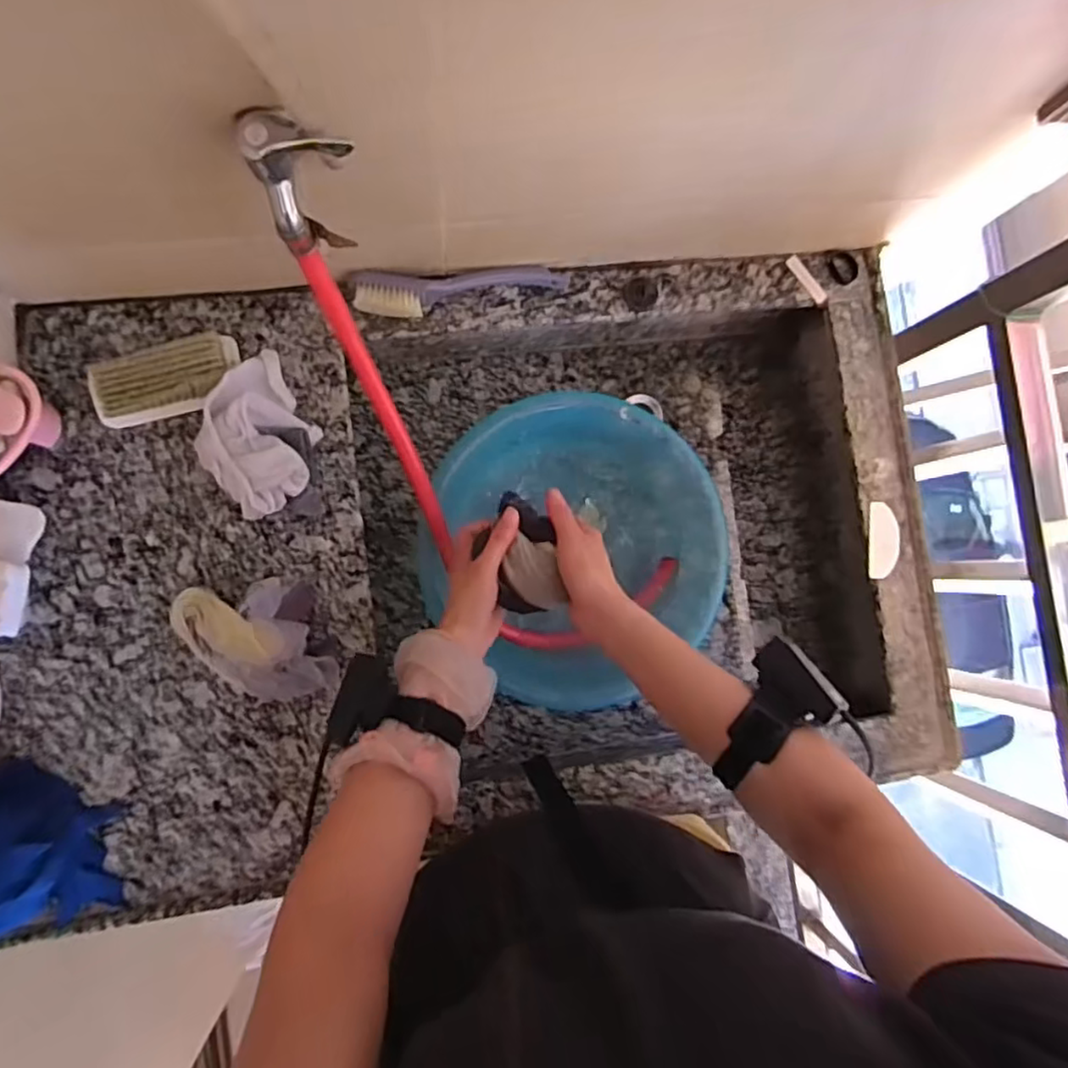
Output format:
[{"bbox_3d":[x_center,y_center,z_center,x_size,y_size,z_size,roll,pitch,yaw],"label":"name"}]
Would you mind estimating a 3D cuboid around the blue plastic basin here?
[{"bbox_3d":[0.049,0.022,0.821,0.350,0.172,0.382,0,87,-6],"label":"blue plastic basin"}]

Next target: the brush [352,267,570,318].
[{"bbox_3d":[-0.071,-0.252,0.688,0.219,0.038,0.037,-8,88,-6],"label":"brush"}]

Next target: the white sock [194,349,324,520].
[{"bbox_3d":[-0.262,-0.087,0.639,0.101,0.061,0.146,-30,90,-6],"label":"white sock"}]

